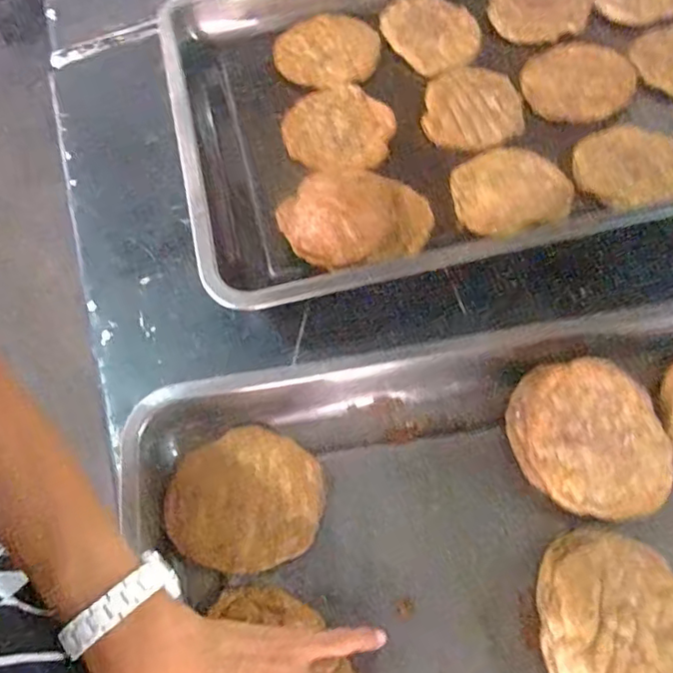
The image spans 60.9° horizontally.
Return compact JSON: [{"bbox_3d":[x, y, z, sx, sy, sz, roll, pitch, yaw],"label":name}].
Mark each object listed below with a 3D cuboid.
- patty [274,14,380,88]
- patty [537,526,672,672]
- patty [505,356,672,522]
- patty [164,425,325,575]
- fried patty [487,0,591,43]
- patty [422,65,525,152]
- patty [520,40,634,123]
[{"bbox_3d":[-0.009,-0.295,0.595,0.104,0.016,0.092,-1,64,3],"label":"patty"},{"bbox_3d":[0.174,0.185,0.352,0.097,0.033,0.120,6,66,6],"label":"patty"},{"bbox_3d":[0.174,0.070,0.392,0.103,0.019,0.104,2,81,-10],"label":"patty"},{"bbox_3d":[-0.064,0.115,0.404,0.105,0.017,0.095,14,67,9],"label":"patty"},{"bbox_3d":[0.218,-0.354,0.614,0.104,0.019,0.093,8,65,7],"label":"fried patty"},{"bbox_3d":[0.133,-0.218,0.553,0.092,0.018,0.103,13,65,9],"label":"patty"},{"bbox_3d":[0.238,-0.251,0.563,0.100,0.020,0.093,-1,64,2],"label":"patty"}]

